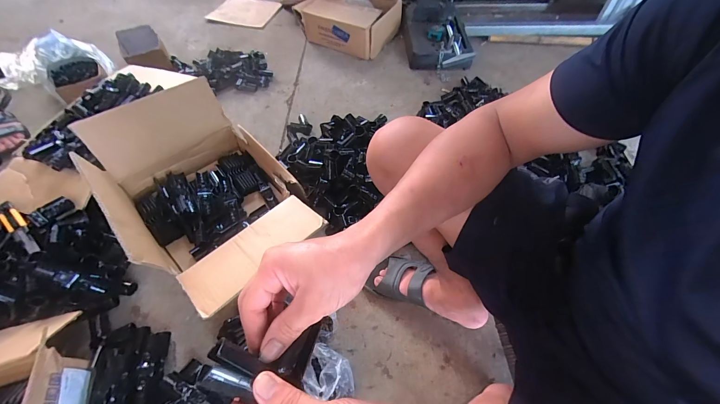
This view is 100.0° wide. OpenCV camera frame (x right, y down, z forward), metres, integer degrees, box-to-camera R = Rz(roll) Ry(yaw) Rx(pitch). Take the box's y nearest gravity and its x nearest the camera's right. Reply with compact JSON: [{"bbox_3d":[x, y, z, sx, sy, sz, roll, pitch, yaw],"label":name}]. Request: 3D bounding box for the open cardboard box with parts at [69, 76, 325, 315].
[{"bbox_3d":[-0.351,-0.031,0.714,0.504,0.254,0.349,38,65,22],"label":"open cardboard box with parts"}]

